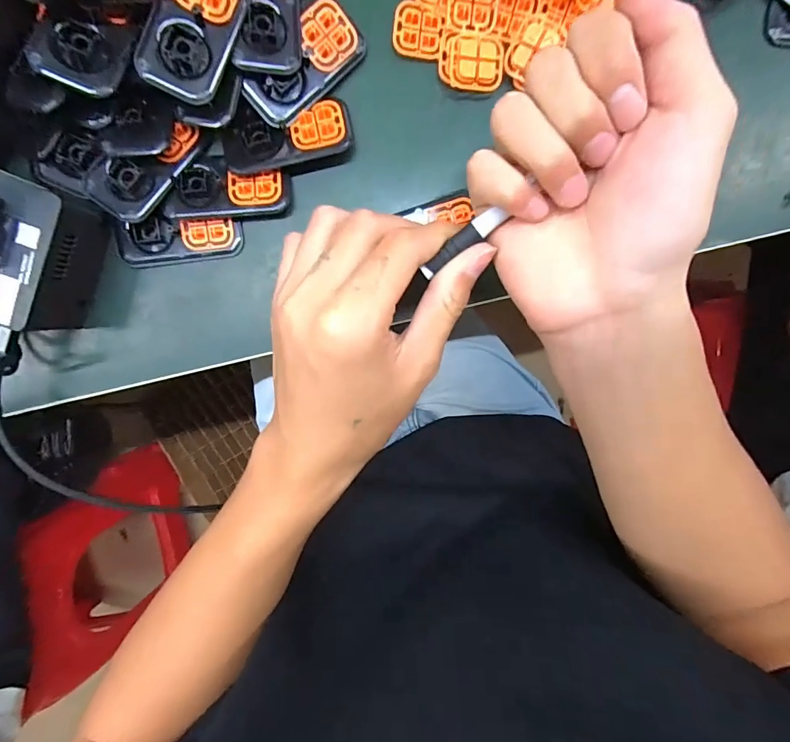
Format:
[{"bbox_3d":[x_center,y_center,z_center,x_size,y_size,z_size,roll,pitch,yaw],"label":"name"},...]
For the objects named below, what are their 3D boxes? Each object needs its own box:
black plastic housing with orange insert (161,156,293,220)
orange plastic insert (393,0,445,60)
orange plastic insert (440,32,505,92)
[{"bbox_3d":[-0.100,-0.110,0.257,0.073,0.007,0.038,-2,96,0],"label":"black plastic housing with orange insert"},{"bbox_3d":[0.014,-0.200,0.251,0.028,0.006,0.027,4,96,-1],"label":"orange plastic insert"},{"bbox_3d":[0.045,-0.180,0.248,0.035,0.007,0.032,2,96,-1],"label":"orange plastic insert"}]

